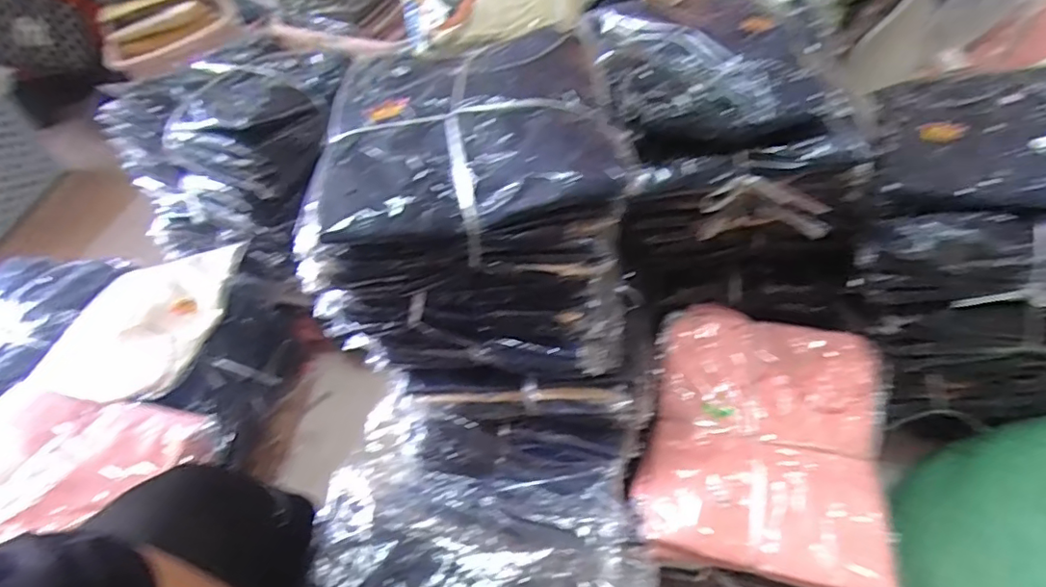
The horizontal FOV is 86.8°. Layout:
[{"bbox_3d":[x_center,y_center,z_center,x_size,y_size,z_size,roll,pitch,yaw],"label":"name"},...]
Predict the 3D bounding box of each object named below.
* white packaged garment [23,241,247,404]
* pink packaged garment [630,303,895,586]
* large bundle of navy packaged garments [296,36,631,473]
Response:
[{"bbox_3d":[-0.523,0.039,0.737,0.237,0.042,0.276,-3,42,10],"label":"white packaged garment"},{"bbox_3d":[0.259,0.146,0.587,0.233,0.038,0.288,11,52,14],"label":"pink packaged garment"},{"bbox_3d":[-0.029,-0.037,0.534,0.243,0.302,0.238,2,51,8],"label":"large bundle of navy packaged garments"}]

